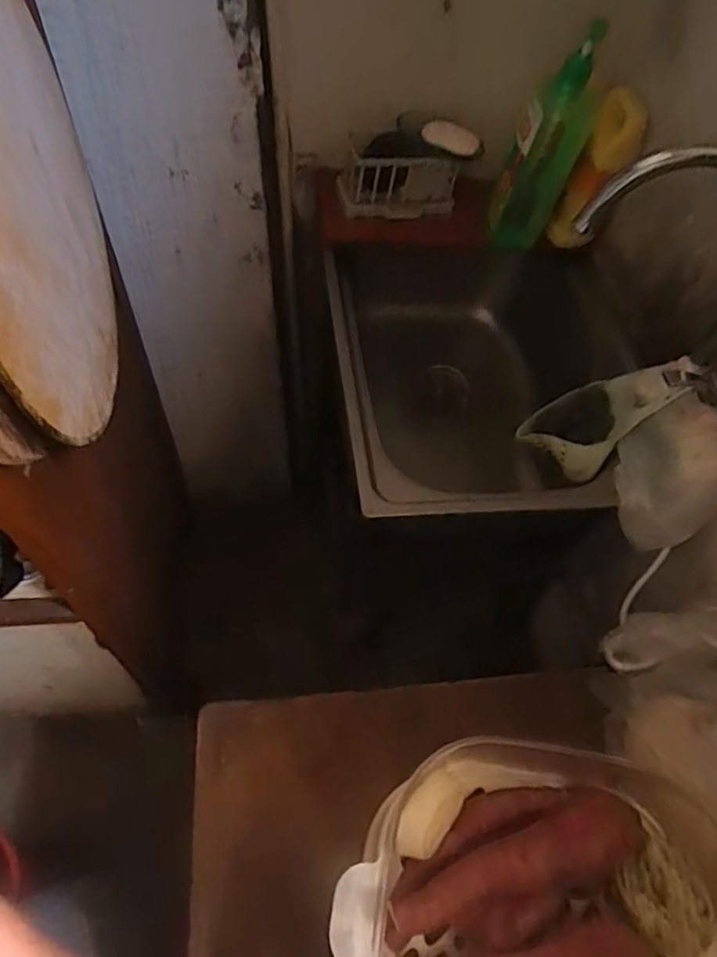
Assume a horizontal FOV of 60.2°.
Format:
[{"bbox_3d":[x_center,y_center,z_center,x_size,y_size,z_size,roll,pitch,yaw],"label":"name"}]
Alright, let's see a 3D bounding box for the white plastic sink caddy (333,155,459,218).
[{"bbox_3d":[0.057,-0.428,0.904,0.167,0.090,0.046,2,55,-1],"label":"white plastic sink caddy"}]

